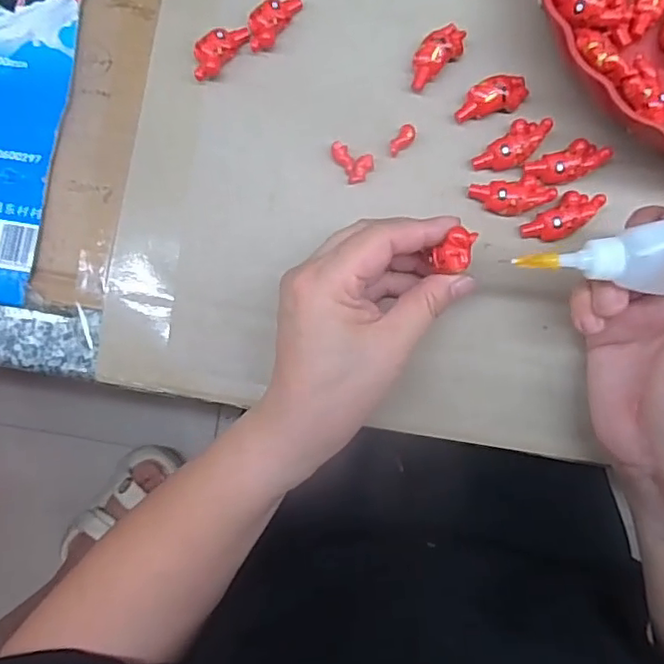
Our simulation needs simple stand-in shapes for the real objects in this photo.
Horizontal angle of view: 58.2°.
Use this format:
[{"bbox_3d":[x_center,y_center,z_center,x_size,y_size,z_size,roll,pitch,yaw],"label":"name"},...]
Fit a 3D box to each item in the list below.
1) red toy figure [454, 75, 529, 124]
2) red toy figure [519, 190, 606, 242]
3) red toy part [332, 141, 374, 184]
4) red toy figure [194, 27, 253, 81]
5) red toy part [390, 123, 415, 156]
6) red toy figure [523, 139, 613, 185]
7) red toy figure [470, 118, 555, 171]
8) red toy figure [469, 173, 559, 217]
[{"bbox_3d":[0.086,-0.126,0.320,0.039,0.013,0.017,-17,87,2],"label":"red toy figure"},{"bbox_3d":[0.120,-0.059,0.311,0.040,0.011,0.018,-36,87,1],"label":"red toy figure"},{"bbox_3d":[0.012,-0.092,0.319,0.017,0.006,0.024,-30,87,1],"label":"red toy part"},{"bbox_3d":[-0.063,-0.155,0.326,0.017,0.013,0.038,39,90,3],"label":"red toy figure"},{"bbox_3d":[0.038,-0.103,0.321,0.009,0.007,0.018,36,90,3],"label":"red toy part"},{"bbox_3d":[0.124,-0.088,0.316,0.040,0.013,0.018,-22,87,1],"label":"red toy figure"},{"bbox_3d":[0.096,-0.098,0.316,0.041,0.012,0.019,-41,87,0],"label":"red toy figure"},{"bbox_3d":[0.094,-0.071,0.312,0.041,0.011,0.019,-10,87,2],"label":"red toy figure"}]

